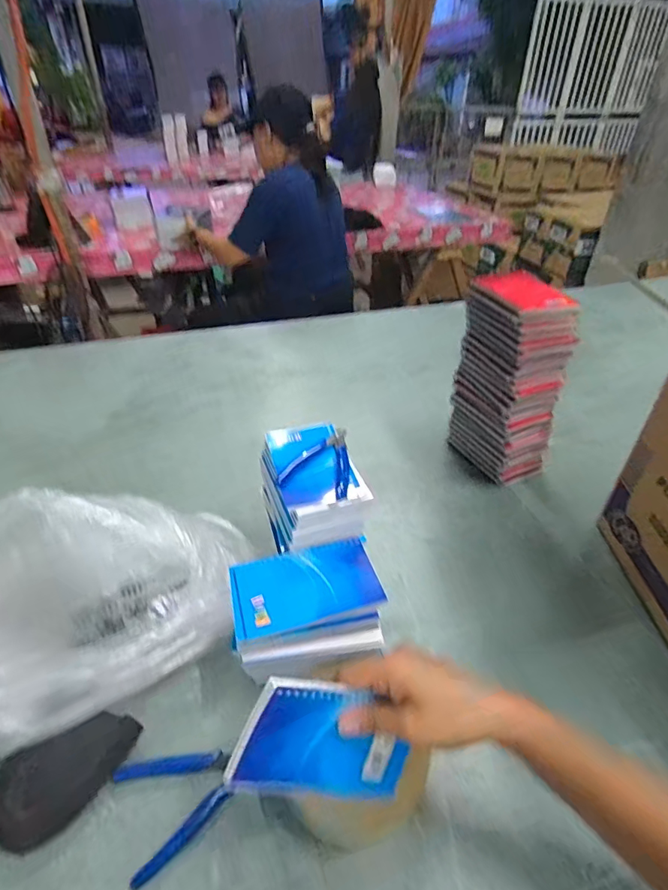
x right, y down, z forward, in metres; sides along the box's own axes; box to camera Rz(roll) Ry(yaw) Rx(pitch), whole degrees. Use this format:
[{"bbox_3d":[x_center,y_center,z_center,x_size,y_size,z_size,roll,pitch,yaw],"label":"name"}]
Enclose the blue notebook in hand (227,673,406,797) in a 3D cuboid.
[{"bbox_3d":[0.001,0.209,0.336,0.134,0.084,0.014,19,9,-22],"label":"blue notebook in hand"}]

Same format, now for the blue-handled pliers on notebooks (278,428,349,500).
[{"bbox_3d":[-0.006,0.017,0.516,0.069,0.014,0.108,15,39,17],"label":"blue-handled pliers on notebooks"}]

